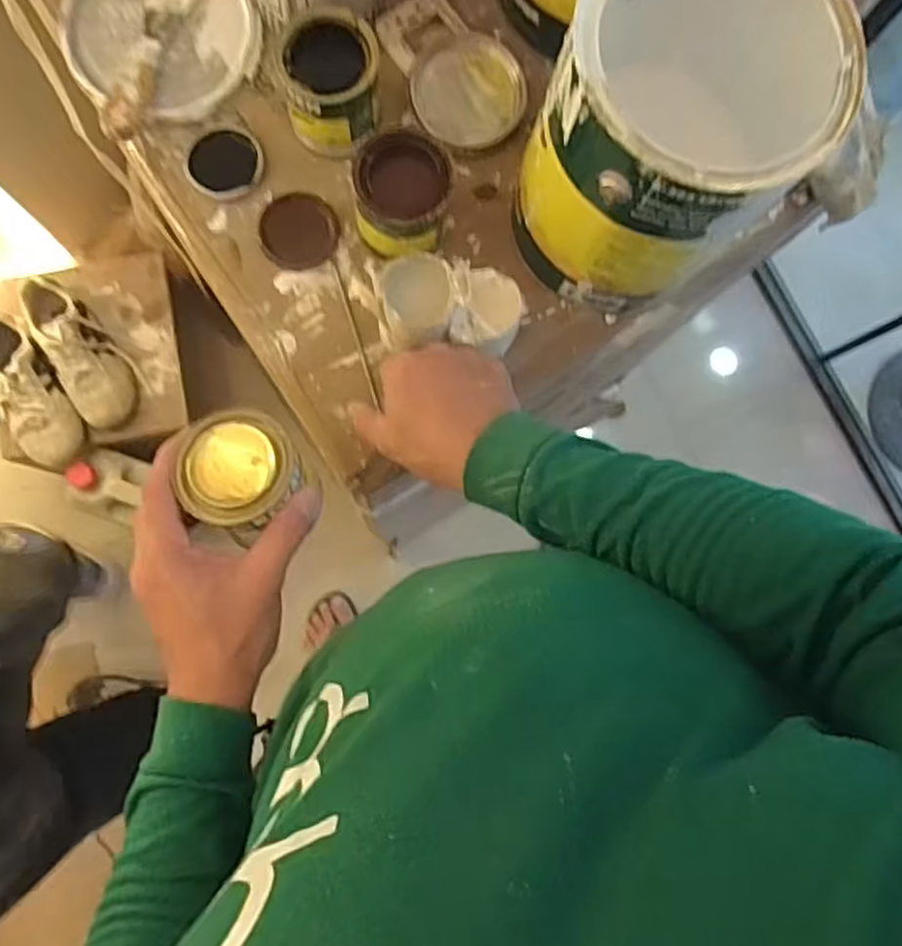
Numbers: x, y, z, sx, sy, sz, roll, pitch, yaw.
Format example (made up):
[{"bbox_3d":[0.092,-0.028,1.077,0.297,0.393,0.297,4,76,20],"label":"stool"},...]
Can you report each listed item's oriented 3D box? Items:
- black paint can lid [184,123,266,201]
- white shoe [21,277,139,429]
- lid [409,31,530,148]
[{"bbox_3d":[-0.177,-0.246,0.568,0.060,0.011,0.060,0,83,-4],"label":"black paint can lid"},{"bbox_3d":[-0.580,-0.191,1.143,0.095,0.075,0.248,-30,99,-7],"label":"white shoe"},{"bbox_3d":[0.014,-0.304,0.581,0.088,0.008,0.088,0,83,-4],"label":"lid"}]

